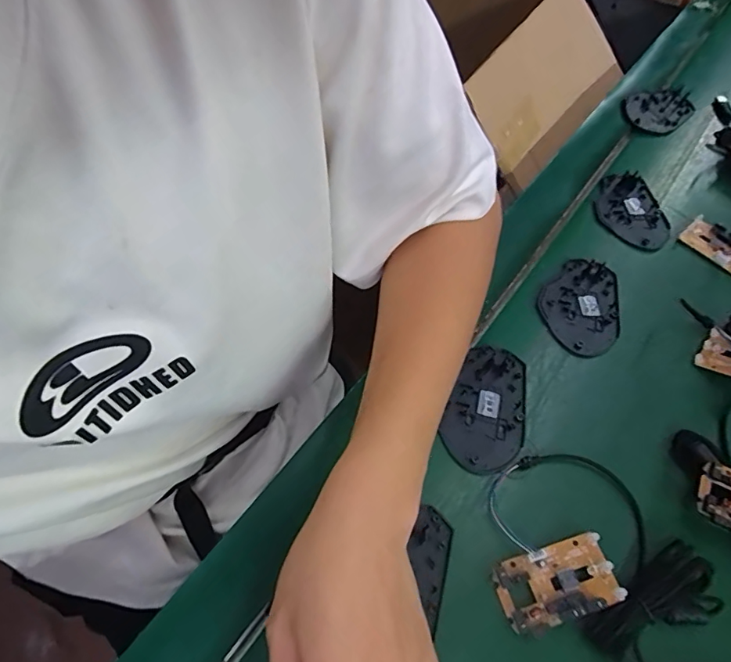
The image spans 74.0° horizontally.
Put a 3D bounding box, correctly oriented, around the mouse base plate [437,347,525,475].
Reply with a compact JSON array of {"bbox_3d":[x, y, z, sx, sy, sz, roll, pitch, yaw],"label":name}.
[{"bbox_3d":[0.100,0.062,0.397,0.061,0.005,0.109,21,59,8],"label":"mouse base plate"}]

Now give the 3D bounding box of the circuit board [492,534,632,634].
[{"bbox_3d":[0.130,0.171,0.329,0.078,0.013,0.045,-13,60,-12],"label":"circuit board"}]

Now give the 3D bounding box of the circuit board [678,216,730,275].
[{"bbox_3d":[0.374,-0.087,0.507,0.042,0.013,0.079,-34,66,-22],"label":"circuit board"}]

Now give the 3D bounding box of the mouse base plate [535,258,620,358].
[{"bbox_3d":[0.202,-0.025,0.458,0.073,0.008,0.106,18,58,7],"label":"mouse base plate"}]

